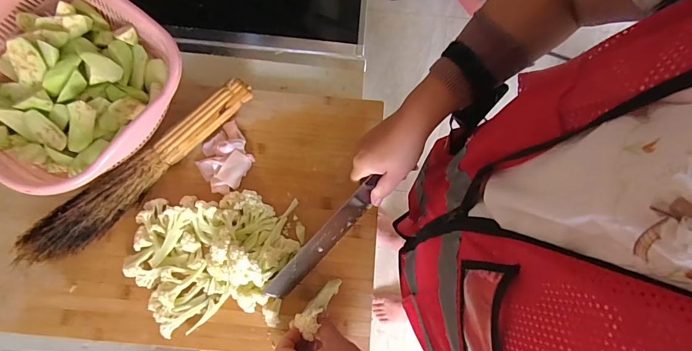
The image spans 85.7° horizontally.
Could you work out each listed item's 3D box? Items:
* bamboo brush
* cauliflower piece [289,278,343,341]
[{"bbox_3d":[-0.287,-0.018,0.533,0.057,0.052,0.357,42,77,9],"label":"bamboo brush"},{"bbox_3d":[-0.033,0.168,0.491,0.031,0.030,0.087,37,43,8],"label":"cauliflower piece"}]

